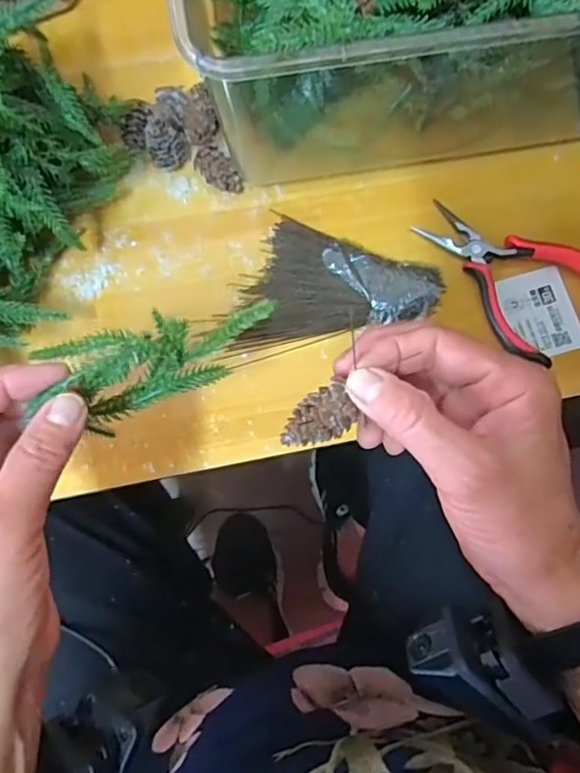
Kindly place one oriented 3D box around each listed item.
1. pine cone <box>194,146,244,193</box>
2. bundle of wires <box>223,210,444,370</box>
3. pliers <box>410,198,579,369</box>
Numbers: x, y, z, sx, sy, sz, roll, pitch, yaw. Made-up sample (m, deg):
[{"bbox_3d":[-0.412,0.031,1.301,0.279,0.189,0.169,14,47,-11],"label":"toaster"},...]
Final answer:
[{"bbox_3d":[-0.048,-0.144,0.388,0.037,0.015,0.018,39,80,-12],"label":"pine cone"},{"bbox_3d":[0.022,-0.073,0.378,0.137,0.017,0.085,-15,79,-5],"label":"bundle of wires"},{"bbox_3d":[0.152,-0.084,0.382,0.077,0.021,0.127,-40,82,-9],"label":"pliers"}]

